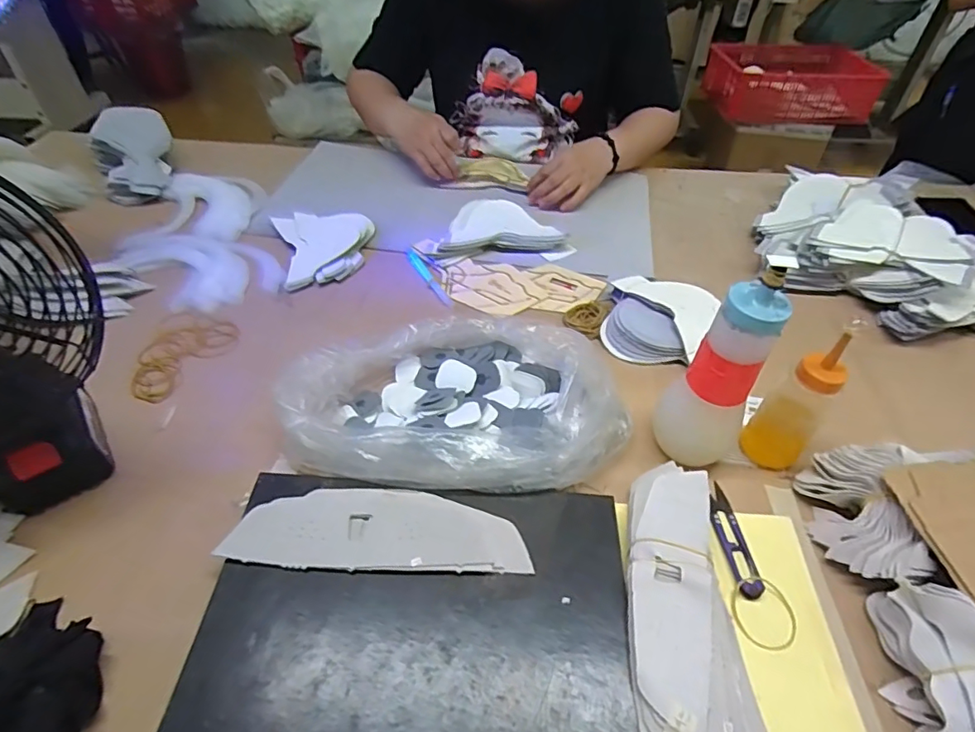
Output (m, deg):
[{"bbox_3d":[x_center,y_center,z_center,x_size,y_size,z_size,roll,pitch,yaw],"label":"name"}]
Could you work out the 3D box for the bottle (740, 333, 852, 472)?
[{"bbox_3d":[0.266,0.036,0.459,0.042,0.127,0.047,-29,53,-26],"label":"bottle"}]

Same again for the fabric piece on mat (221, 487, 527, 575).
[{"bbox_3d":[-0.084,0.125,0.415,0.223,0.008,0.068,2,44,0],"label":"fabric piece on mat"}]

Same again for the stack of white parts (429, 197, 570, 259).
[{"bbox_3d":[0.012,-0.190,0.745,0.181,0.040,0.103,-5,46,-5],"label":"stack of white parts"}]

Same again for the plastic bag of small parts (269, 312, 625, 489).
[{"bbox_3d":[-0.027,0.029,0.500,0.307,0.060,0.187,3,47,1],"label":"plastic bag of small parts"}]

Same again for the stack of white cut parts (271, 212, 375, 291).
[{"bbox_3d":[-0.215,-0.161,0.720,0.121,0.035,0.148,-11,43,-15],"label":"stack of white cut parts"}]

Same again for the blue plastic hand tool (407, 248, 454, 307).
[{"bbox_3d":[-0.077,-0.116,0.687,0.015,0.007,0.133,-20,50,-19],"label":"blue plastic hand tool"}]

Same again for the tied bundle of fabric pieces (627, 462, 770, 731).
[{"bbox_3d":[0.142,0.168,0.389,0.085,0.035,0.217,4,46,3],"label":"tied bundle of fabric pieces"}]

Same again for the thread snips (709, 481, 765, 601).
[{"bbox_3d":[0.202,0.141,0.441,0.021,0.004,0.098,0,47,-2],"label":"thread snips"}]

